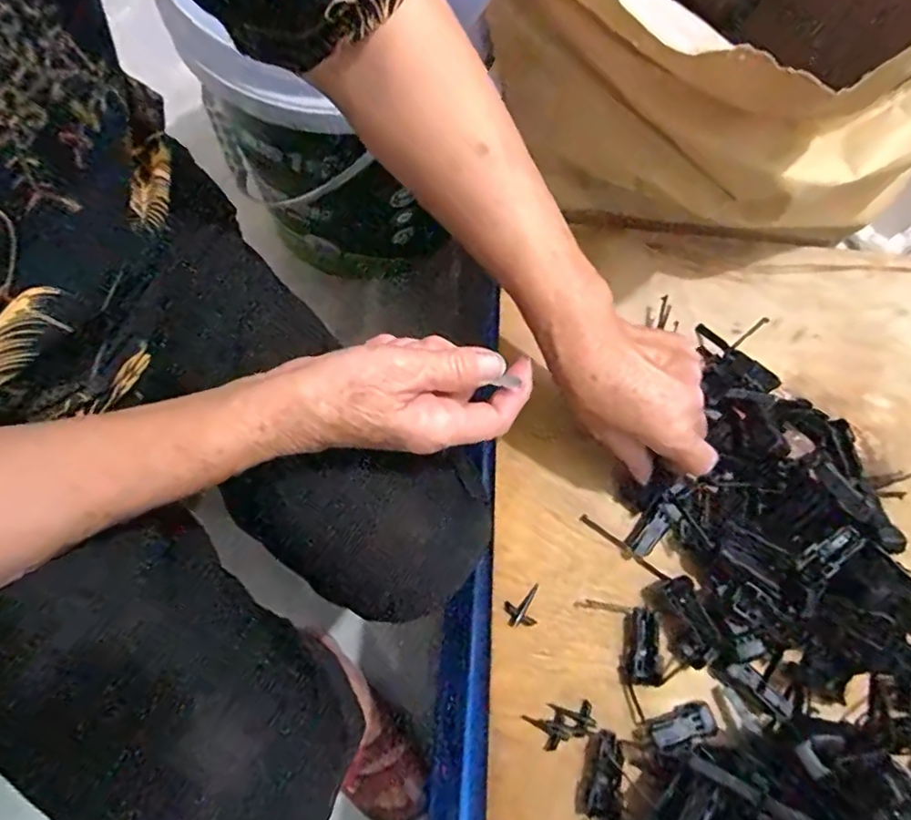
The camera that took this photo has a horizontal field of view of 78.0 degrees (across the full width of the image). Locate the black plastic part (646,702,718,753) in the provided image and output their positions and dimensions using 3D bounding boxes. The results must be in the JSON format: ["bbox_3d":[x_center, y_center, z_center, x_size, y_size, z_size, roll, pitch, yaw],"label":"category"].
[{"bbox_3d":[0.150,0.209,0.370,0.046,0.016,0.019,-11,74,-18],"label":"black plastic part"}]

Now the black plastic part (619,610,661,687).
[{"bbox_3d":[0.129,0.162,0.384,0.024,0.009,0.047,17,74,3],"label":"black plastic part"}]

